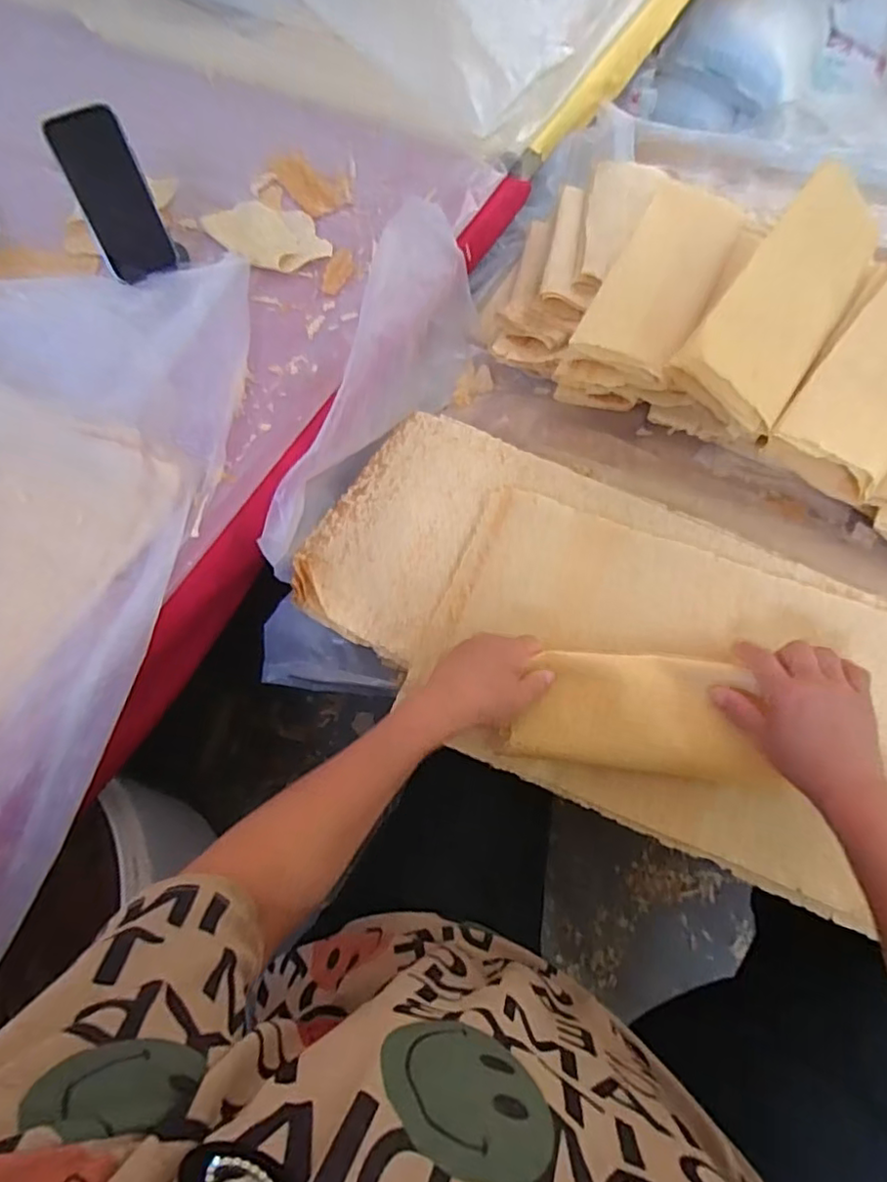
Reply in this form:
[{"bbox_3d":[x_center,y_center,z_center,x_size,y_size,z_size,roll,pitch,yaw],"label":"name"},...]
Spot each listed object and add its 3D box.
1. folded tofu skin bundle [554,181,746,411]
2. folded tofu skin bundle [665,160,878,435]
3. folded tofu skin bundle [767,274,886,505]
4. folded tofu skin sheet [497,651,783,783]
[{"bbox_3d":[0.233,-0.330,0.683,0.110,0.072,0.265,29,81,10],"label":"folded tofu skin bundle"},{"bbox_3d":[0.342,-0.288,0.607,0.107,0.059,0.263,35,82,12],"label":"folded tofu skin bundle"},{"bbox_3d":[0.444,-0.219,0.615,0.115,0.069,0.272,36,76,16],"label":"folded tofu skin bundle"},{"bbox_3d":[0.168,0.106,0.535,0.211,0.015,0.099,6,87,4],"label":"folded tofu skin sheet"}]

